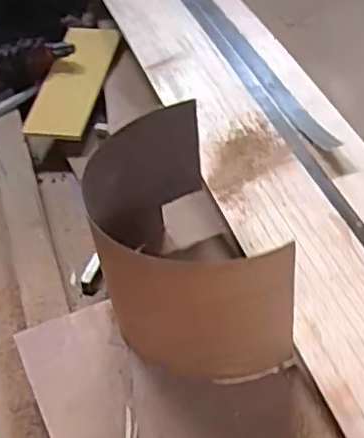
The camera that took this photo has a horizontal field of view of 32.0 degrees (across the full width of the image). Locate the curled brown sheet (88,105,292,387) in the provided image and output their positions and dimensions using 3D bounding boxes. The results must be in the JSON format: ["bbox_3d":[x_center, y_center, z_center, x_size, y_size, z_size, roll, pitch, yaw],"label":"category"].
[{"bbox_3d":[-0.010,0.035,0.822,0.186,0.202,0.316,-16,45,-8],"label":"curled brown sheet"}]

